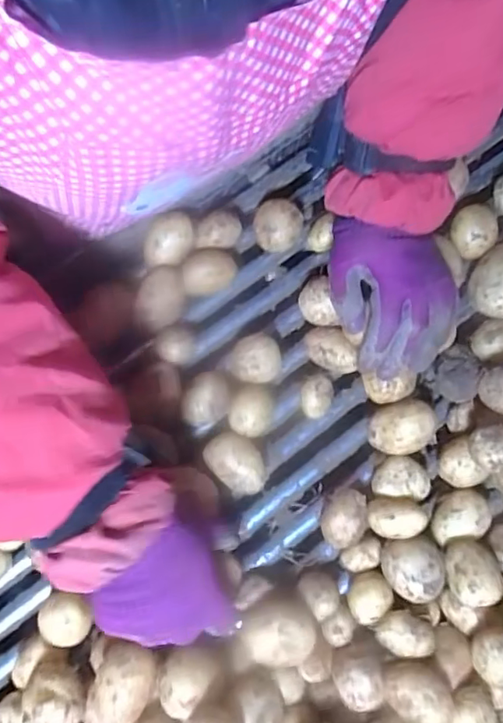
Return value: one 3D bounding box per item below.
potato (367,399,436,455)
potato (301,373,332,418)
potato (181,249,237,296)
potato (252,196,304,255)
[{"bbox_3d":[0.128,0.059,0.480,0.052,0.048,0.044,-14,77,-8],"label":"potato"},{"bbox_3d":[0.058,0.032,0.497,0.027,0.028,0.037,9,75,-2],"label":"potato"},{"bbox_3d":[-0.041,-0.083,0.517,0.048,0.043,0.035,-17,77,-8],"label":"potato"},{"bbox_3d":[0.025,-0.126,0.526,0.043,0.041,0.048,-5,76,-5],"label":"potato"}]

